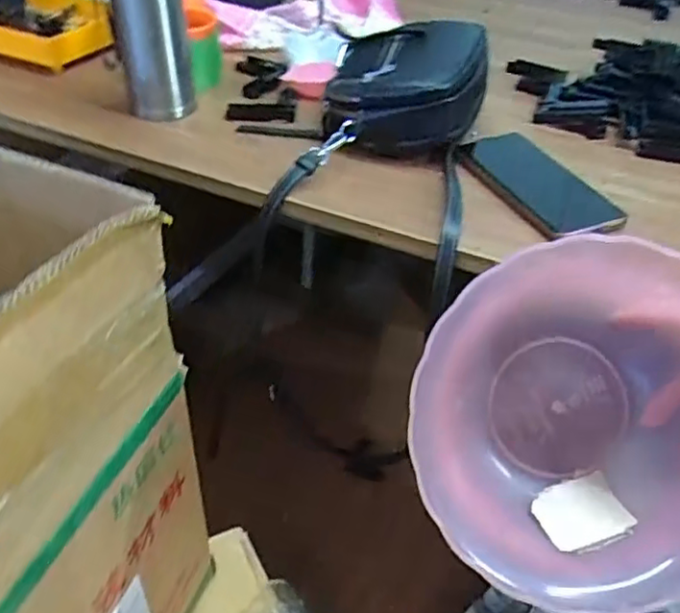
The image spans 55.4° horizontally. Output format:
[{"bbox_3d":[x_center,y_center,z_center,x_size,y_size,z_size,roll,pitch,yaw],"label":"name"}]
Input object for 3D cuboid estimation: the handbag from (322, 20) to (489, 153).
[{"bbox_3d":[0.070,-0.231,0.661,0.159,0.076,0.173,7,40,3],"label":"handbag"}]

